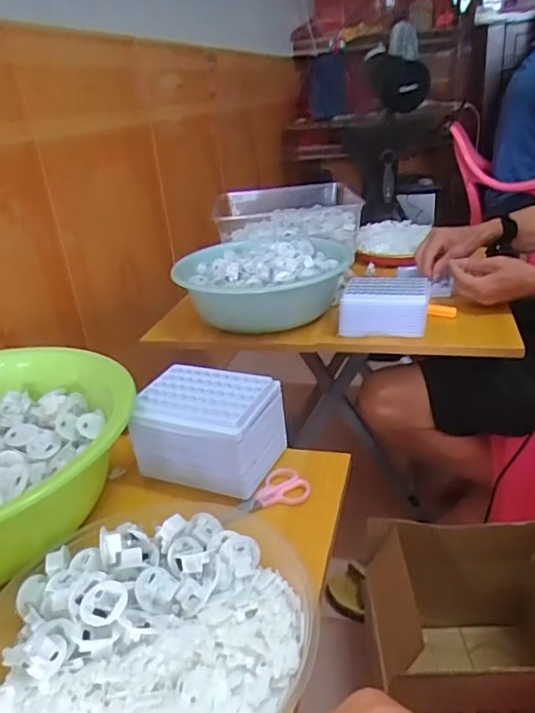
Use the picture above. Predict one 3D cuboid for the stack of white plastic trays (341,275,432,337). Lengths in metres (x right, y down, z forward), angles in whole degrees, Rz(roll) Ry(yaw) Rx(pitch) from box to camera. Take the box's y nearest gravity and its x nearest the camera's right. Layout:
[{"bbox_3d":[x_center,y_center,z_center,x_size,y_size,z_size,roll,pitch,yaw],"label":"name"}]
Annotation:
[{"bbox_3d":[0.180,-0.080,0.859,0.133,0.064,0.094,0,26,10],"label":"stack of white plastic trays"}]

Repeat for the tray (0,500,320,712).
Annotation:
[{"bbox_3d":[-0.081,0.190,0.378,0.237,0.041,0.211,-13,27,-18],"label":"tray"}]

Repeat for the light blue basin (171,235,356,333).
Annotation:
[{"bbox_3d":[0.000,-0.123,0.943,0.250,0.112,0.304,15,32,34],"label":"light blue basin"}]

